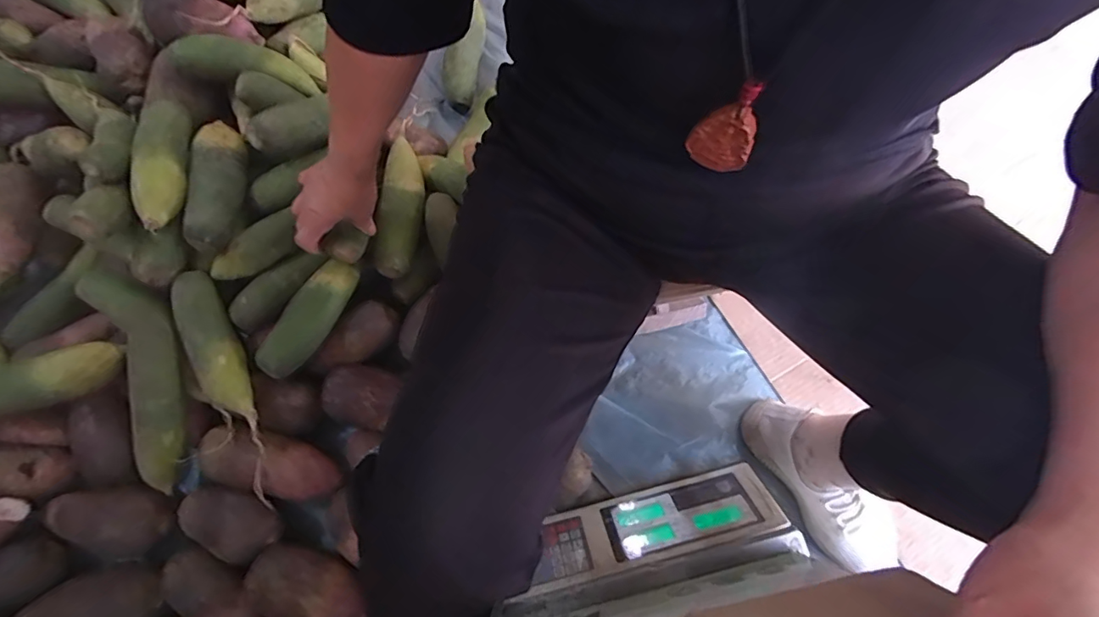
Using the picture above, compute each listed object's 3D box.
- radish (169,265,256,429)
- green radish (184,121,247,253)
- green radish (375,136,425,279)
[{"bbox_3d":[-0.409,0.051,0.601,0.052,0.057,0.203,-25,75,-9],"label":"radish"},{"bbox_3d":[-0.422,-0.161,0.617,0.056,0.047,0.186,-9,73,-4],"label":"green radish"},{"bbox_3d":[-0.199,-0.140,0.645,0.054,0.053,0.193,5,72,0],"label":"green radish"}]

